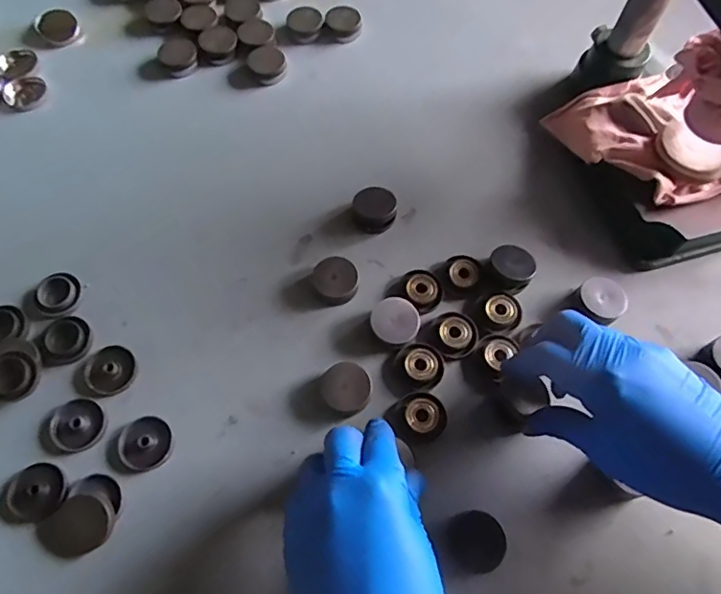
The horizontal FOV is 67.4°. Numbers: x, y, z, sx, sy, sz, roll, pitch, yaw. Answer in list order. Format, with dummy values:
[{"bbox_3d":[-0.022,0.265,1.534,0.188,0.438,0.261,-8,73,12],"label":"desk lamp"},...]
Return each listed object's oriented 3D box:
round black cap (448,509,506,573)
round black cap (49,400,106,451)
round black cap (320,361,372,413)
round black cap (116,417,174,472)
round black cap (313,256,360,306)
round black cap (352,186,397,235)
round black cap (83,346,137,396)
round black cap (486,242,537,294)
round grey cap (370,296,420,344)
[{"bbox_3d":[0.067,0.142,0.316,0.029,0.018,0.033,-33,70,-16],"label":"round black cap"},{"bbox_3d":[-0.180,0.081,0.343,0.032,0.004,0.031,1,65,-1],"label":"round black cap"},{"bbox_3d":[-0.009,0.059,0.352,0.030,0.013,0.033,1,65,-1],"label":"round black cap"},{"bbox_3d":[-0.135,0.092,0.339,0.032,0.004,0.033,1,65,-1],"label":"round black cap"},{"bbox_3d":[-0.017,-0.012,0.387,0.031,0.014,0.032,1,65,-1],"label":"round black cap"},{"bbox_3d":[0.011,-0.066,0.411,0.032,0.017,0.033,1,65,-1],"label":"round black cap"},{"bbox_3d":[-0.165,0.048,0.358,0.031,0.004,0.032,1,65,-1],"label":"round black cap"},{"bbox_3d":[0.108,-0.021,0.390,0.030,0.023,0.033,1,65,-1],"label":"round black cap"},{"bbox_3d":[0.024,0.018,0.371,0.032,0.019,0.031,1,65,-1],"label":"round grey cap"}]

